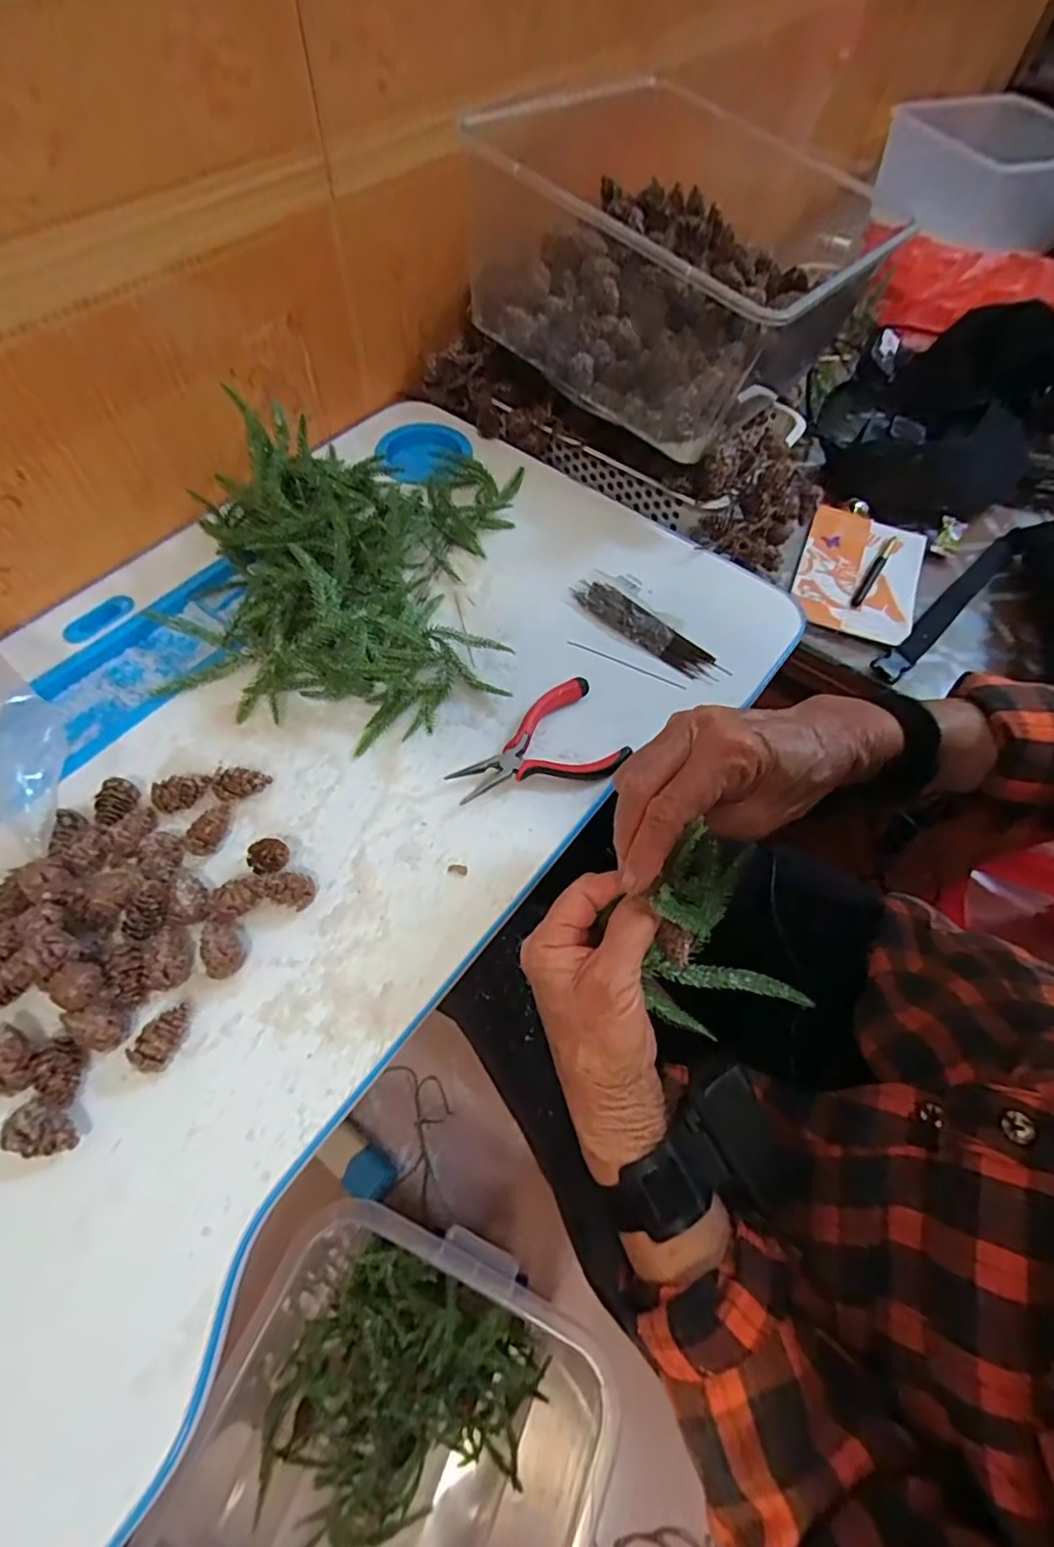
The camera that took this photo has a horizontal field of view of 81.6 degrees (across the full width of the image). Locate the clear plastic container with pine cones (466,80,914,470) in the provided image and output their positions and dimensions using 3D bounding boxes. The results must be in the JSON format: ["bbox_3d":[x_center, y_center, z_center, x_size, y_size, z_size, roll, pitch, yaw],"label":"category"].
[{"bbox_3d":[0.141,-0.441,0.547,0.302,0.135,0.251,41,67,19],"label":"clear plastic container with pine cones"}]

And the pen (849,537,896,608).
[{"bbox_3d":[0.394,-0.229,0.692,0.011,0.007,0.132,33,65,15],"label":"pen"}]

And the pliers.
[{"bbox_3d":[0.005,-0.015,0.440,0.123,0.015,0.079,-24,65,-15],"label":"pliers"}]

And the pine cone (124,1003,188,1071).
[{"bbox_3d":[-0.199,0.145,0.336,0.020,0.016,0.034,26,63,12],"label":"pine cone"}]

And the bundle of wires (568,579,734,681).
[{"bbox_3d":[0.097,-0.121,0.506,0.143,0.010,0.033,37,66,17],"label":"bundle of wires"}]

